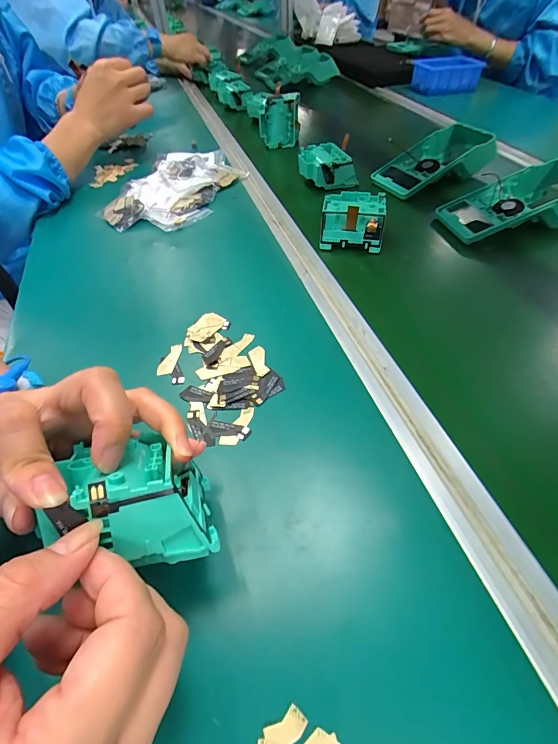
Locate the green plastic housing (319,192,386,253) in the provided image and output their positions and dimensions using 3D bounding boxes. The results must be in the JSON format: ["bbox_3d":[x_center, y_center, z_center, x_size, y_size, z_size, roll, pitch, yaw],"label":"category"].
[{"bbox_3d":[0.091,-0.190,0.439,0.074,0.049,0.068,7,52,9],"label":"green plastic housing"}]

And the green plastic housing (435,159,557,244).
[{"bbox_3d":[0.296,-0.213,0.442,0.169,0.050,0.080,-9,51,-4],"label":"green plastic housing"}]

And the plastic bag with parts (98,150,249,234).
[{"bbox_3d":[-0.152,-0.284,0.545,0.138,0.026,0.255,25,56,21],"label":"plastic bag with parts"}]

